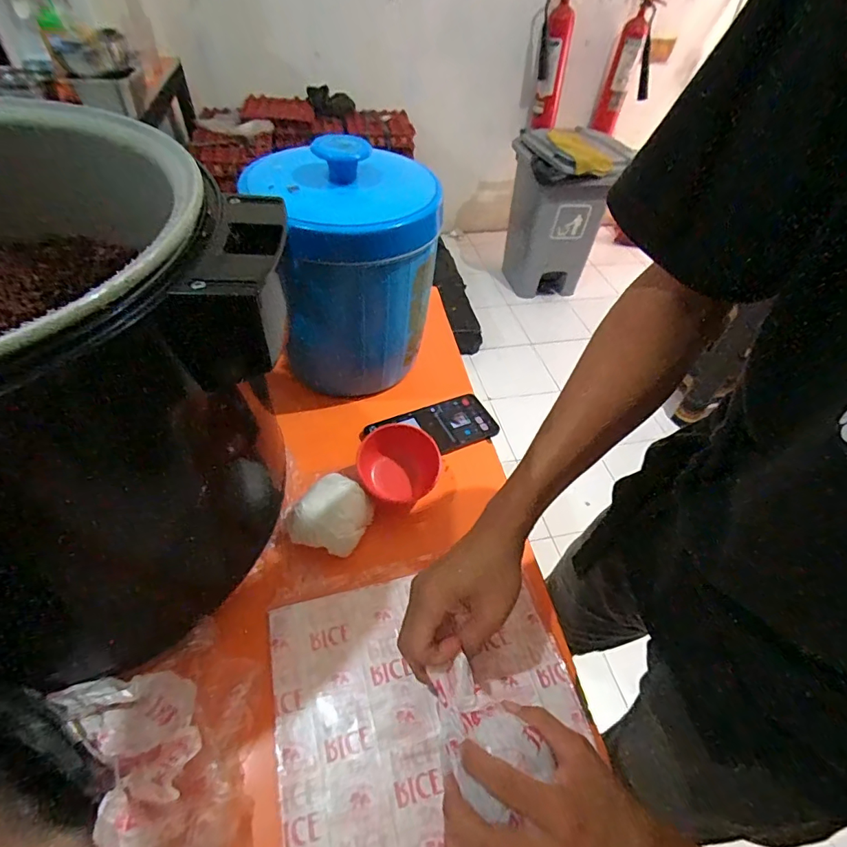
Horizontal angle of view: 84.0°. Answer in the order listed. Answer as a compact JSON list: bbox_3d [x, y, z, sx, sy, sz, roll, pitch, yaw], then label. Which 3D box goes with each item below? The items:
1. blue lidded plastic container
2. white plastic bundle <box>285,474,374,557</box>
[{"bbox_3d":[-0.089,-0.176,0.558,0.166,0.247,0.165,-20,52,-21],"label":"blue lidded plastic container"},{"bbox_3d":[-0.096,0.091,0.479,0.075,0.047,0.075,2,48,-3],"label":"white plastic bundle"}]

